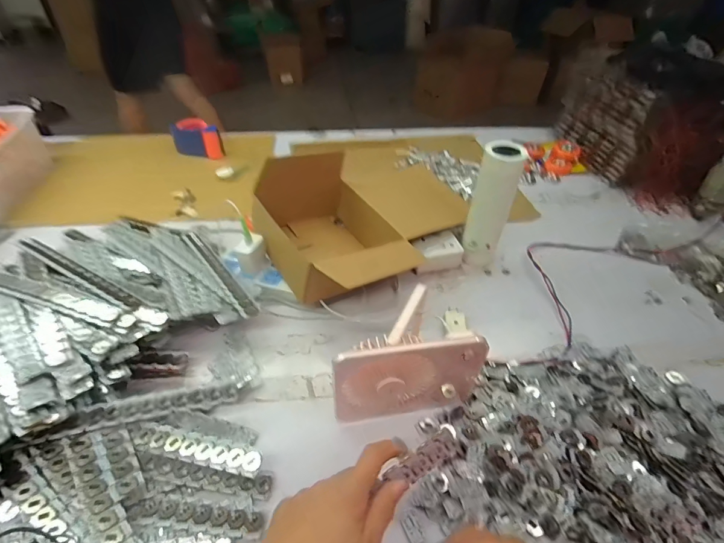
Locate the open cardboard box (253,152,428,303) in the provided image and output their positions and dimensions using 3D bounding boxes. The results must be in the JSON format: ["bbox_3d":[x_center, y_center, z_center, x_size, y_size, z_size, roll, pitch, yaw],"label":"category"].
[{"bbox_3d":[-0.051,-0.062,0.639,0.198,0.149,0.266,-17,46,-22],"label":"open cardboard box"}]

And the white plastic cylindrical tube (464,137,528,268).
[{"bbox_3d":[0.215,-0.103,0.641,0.064,0.212,0.051,14,43,11],"label":"white plastic cylindrical tube"}]

